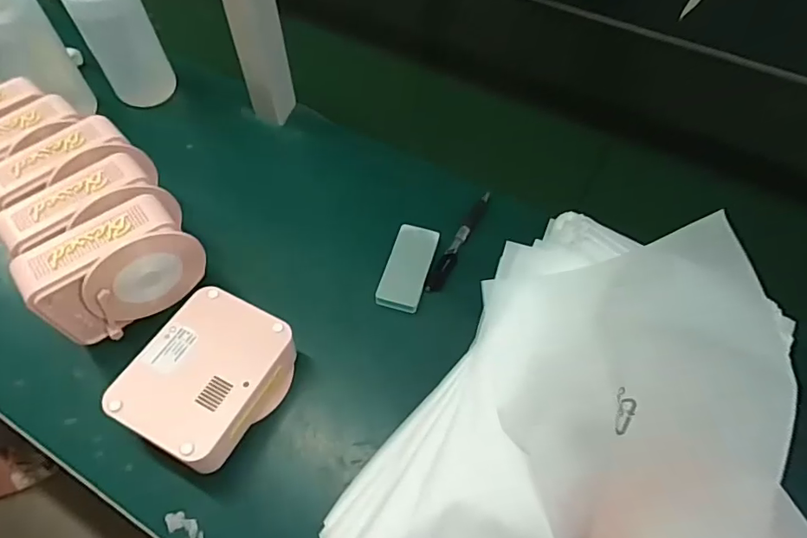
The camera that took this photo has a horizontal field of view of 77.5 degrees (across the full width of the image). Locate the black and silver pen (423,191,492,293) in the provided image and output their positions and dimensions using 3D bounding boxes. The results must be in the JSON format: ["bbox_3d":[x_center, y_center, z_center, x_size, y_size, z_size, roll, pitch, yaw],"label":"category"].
[{"bbox_3d":[0.059,-0.030,0.532,0.019,0.021,0.139,25,60,15],"label":"black and silver pen"}]

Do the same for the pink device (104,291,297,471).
[{"bbox_3d":[-0.160,0.091,0.424,0.101,0.058,0.128,25,60,15],"label":"pink device"}]

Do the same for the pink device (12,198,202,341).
[{"bbox_3d":[-0.252,0.006,0.456,0.129,0.107,0.056,-33,63,-19],"label":"pink device"}]

